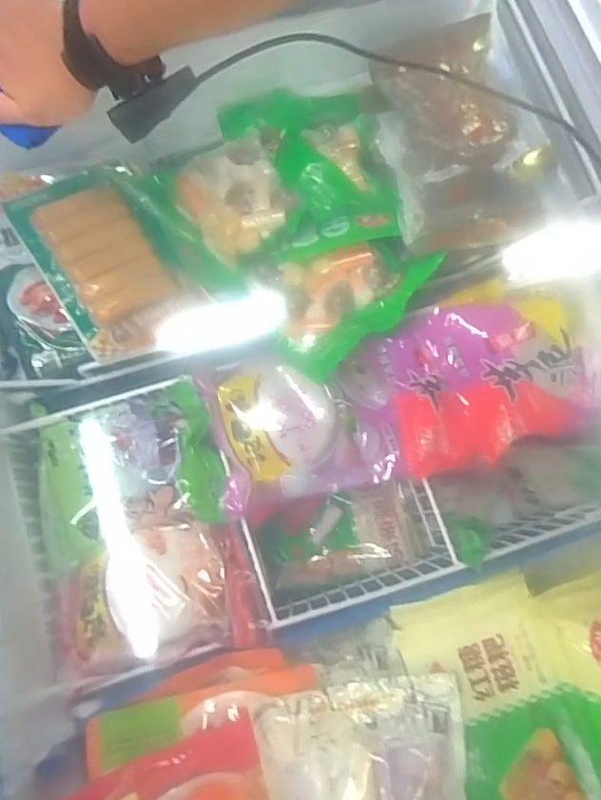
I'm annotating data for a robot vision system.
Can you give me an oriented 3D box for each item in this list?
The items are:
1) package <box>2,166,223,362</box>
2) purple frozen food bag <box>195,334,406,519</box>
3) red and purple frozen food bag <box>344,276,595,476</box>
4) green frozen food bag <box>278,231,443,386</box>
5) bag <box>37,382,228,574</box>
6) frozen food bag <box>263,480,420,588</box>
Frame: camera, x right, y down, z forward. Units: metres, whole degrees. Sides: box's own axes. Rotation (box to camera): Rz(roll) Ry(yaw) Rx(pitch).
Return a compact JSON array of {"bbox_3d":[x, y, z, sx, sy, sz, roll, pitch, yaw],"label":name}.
[{"bbox_3d":[-0.206,-0.152,0.607,0.148,0.044,0.229,-30,80,-8],"label":"package"},{"bbox_3d":[0.006,0.021,0.560,0.197,0.047,0.157,-11,78,-4],"label":"purple frozen food bag"},{"bbox_3d":[0.177,-0.029,0.568,0.254,0.066,0.178,-18,78,-6],"label":"red and purple frozen food bag"},{"bbox_3d":[0.049,-0.116,0.574,0.182,0.041,0.124,-37,81,-9],"label":"green frozen food bag"},{"bbox_3d":[-0.187,0.076,0.577,0.196,0.029,0.152,-16,78,-5],"label":"bag"},{"bbox_3d":[0.051,0.159,0.645,0.179,0.040,0.100,-11,78,-4],"label":"frozen food bag"}]

